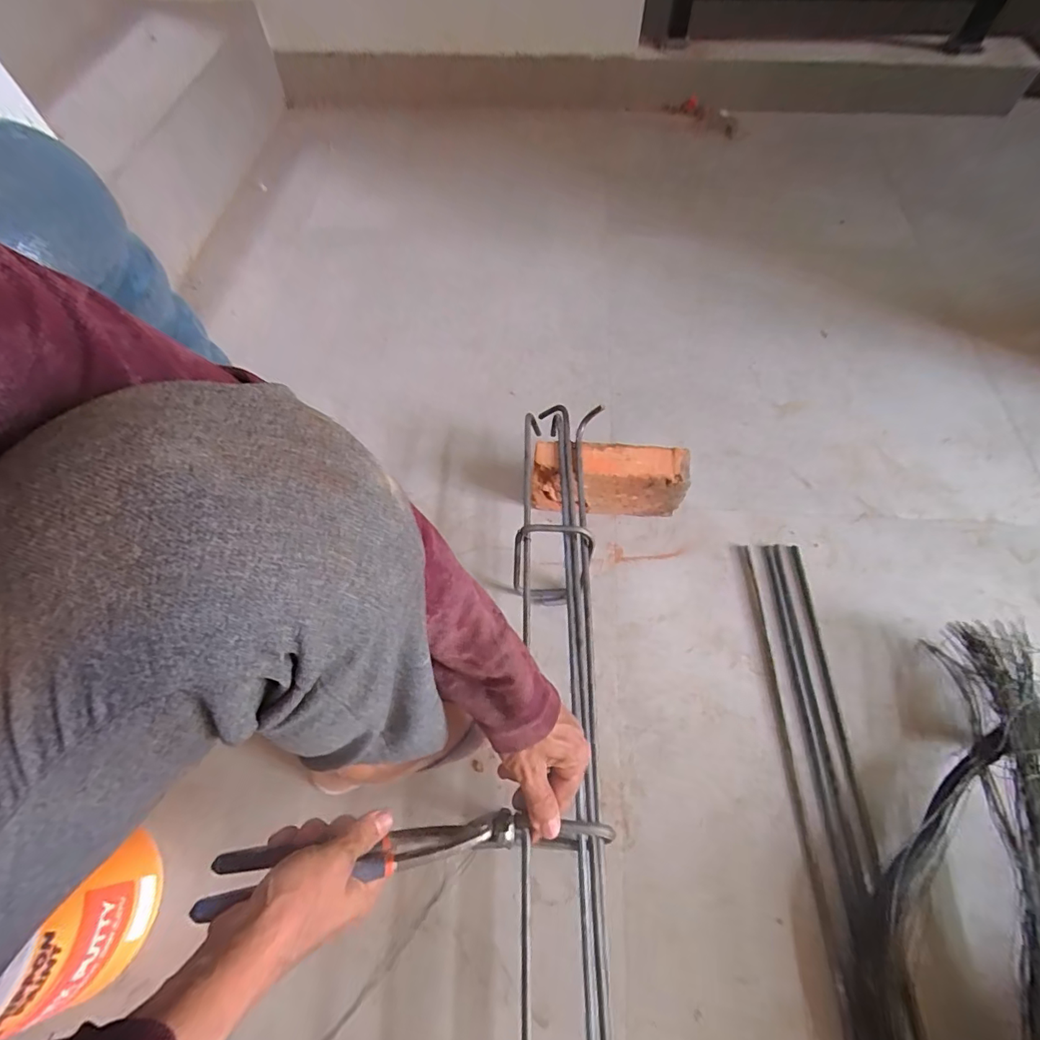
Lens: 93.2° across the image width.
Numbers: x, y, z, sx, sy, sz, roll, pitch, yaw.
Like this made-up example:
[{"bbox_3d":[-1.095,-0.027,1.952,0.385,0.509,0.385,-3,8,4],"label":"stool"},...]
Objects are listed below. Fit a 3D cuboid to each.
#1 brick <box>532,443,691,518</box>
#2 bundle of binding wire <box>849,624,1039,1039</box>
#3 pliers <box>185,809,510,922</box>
[{"bbox_3d":[0.114,-0.050,0.650,0.192,0.104,0.049,2,60,2],"label":"brick"},{"bbox_3d":[0.431,0.315,0.473,0.138,0.065,0.476,26,64,15],"label":"bundle of binding wire"},{"bbox_3d":[-0.112,0.252,0.369,0.220,0.046,0.033,-1,59,-14],"label":"pliers"}]

